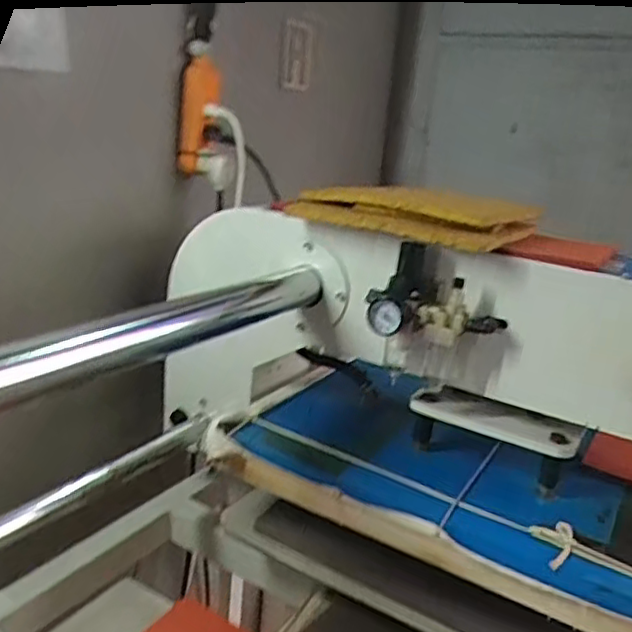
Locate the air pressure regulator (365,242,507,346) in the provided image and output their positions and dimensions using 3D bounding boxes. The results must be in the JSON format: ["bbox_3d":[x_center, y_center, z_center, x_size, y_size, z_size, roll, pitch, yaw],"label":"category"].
[{"bbox_3d":[0.132,-0.026,0.695,0.145,0.085,0.094,7,15,2],"label":"air pressure regulator"}]

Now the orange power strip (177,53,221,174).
[{"bbox_3d":[-0.182,-0.311,0.987,0.057,0.166,0.034,0,16,-20],"label":"orange power strip"}]

